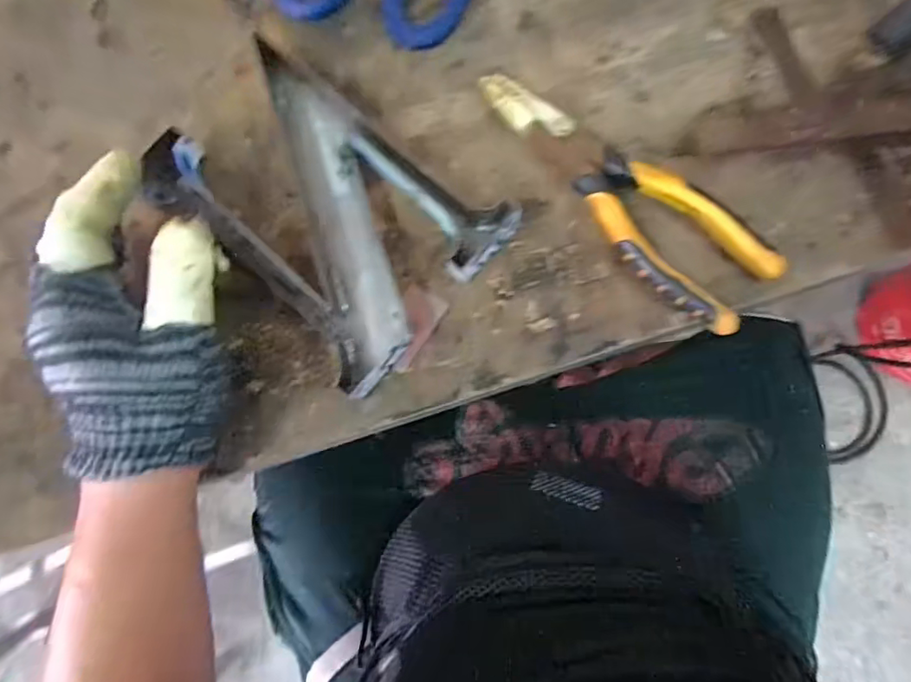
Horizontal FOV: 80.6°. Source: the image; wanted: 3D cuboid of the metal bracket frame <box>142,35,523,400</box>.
[{"bbox_3d":[-0.084,-0.082,0.306,0.201,0.028,0.118,41,86,9],"label":"metal bracket frame"}]

